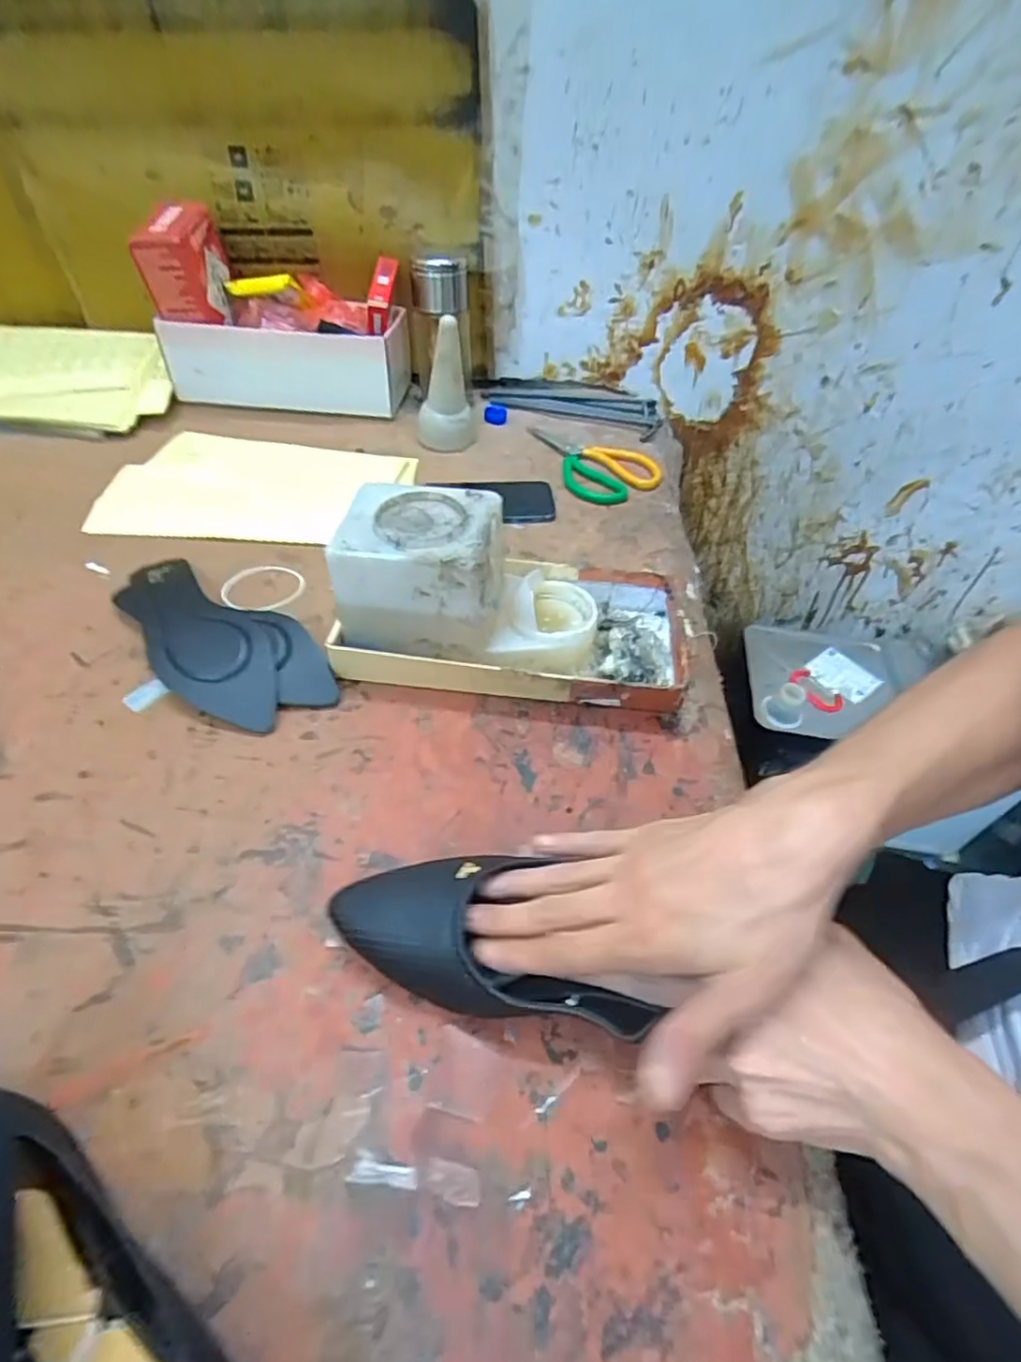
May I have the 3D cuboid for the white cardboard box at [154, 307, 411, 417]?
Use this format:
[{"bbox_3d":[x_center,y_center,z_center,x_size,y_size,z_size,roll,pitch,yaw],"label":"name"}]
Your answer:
[{"bbox_3d":[-0.267,-0.397,0.787,0.278,0.103,0.108,2,48,0],"label":"white cardboard box"}]

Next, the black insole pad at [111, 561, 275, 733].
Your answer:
[{"bbox_3d":[-0.258,-0.036,0.520,0.076,0.027,0.223,-36,58,-29],"label":"black insole pad"}]

